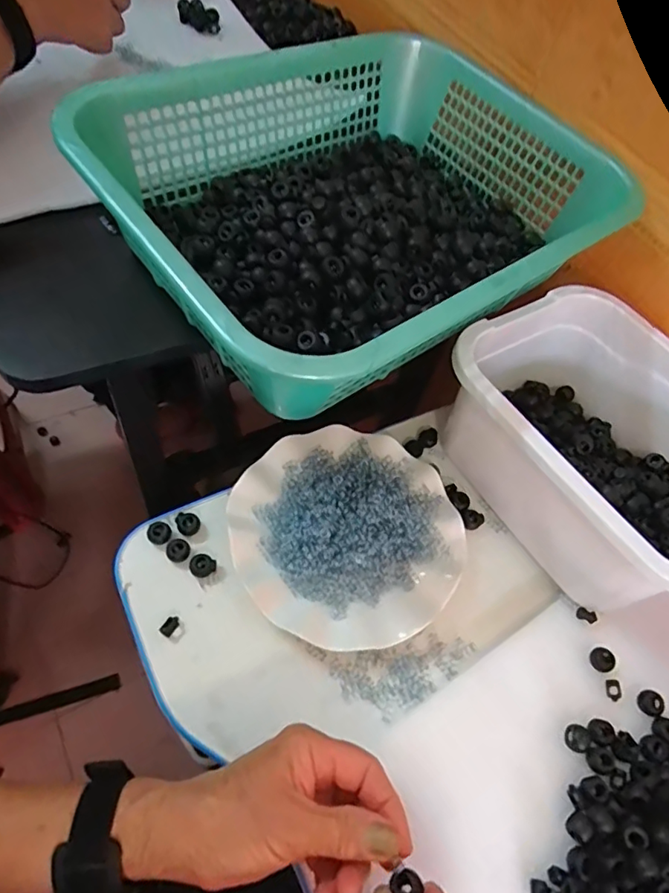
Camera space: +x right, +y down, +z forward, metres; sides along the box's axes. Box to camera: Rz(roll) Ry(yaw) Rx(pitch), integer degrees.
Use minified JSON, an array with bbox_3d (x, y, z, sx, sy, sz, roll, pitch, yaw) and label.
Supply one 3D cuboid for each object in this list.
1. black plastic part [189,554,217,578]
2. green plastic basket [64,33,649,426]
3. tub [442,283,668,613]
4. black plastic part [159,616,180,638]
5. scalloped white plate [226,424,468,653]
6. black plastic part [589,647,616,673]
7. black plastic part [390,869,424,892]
[{"bbox_3d":[-0.101,0.091,0.404,0.018,0.007,0.016,-27,67,-24],"label":"black plastic part"},{"bbox_3d":[0.025,-0.200,0.418,0.391,0.122,0.292,-31,69,-25],"label":"green plastic basket"},{"bbox_3d":[0.218,0.003,0.443,0.193,0.113,0.252,-25,64,-22],"label":"tub"},{"bbox_3d":[-0.119,0.130,0.382,0.010,0.007,0.015,34,59,11],"label":"black plastic part"},{"bbox_3d":[0.012,0.063,0.419,0.177,0.018,0.176,1,63,-3],"label":"scalloped white plate"},{"bbox_3d":[0.208,0.165,0.408,0.019,0.006,0.017,12,58,-3],"label":"black plastic part"},{"bbox_3d":[0.039,0.233,0.278,0.016,0.007,0.016,1,63,-3],"label":"black plastic part"}]

